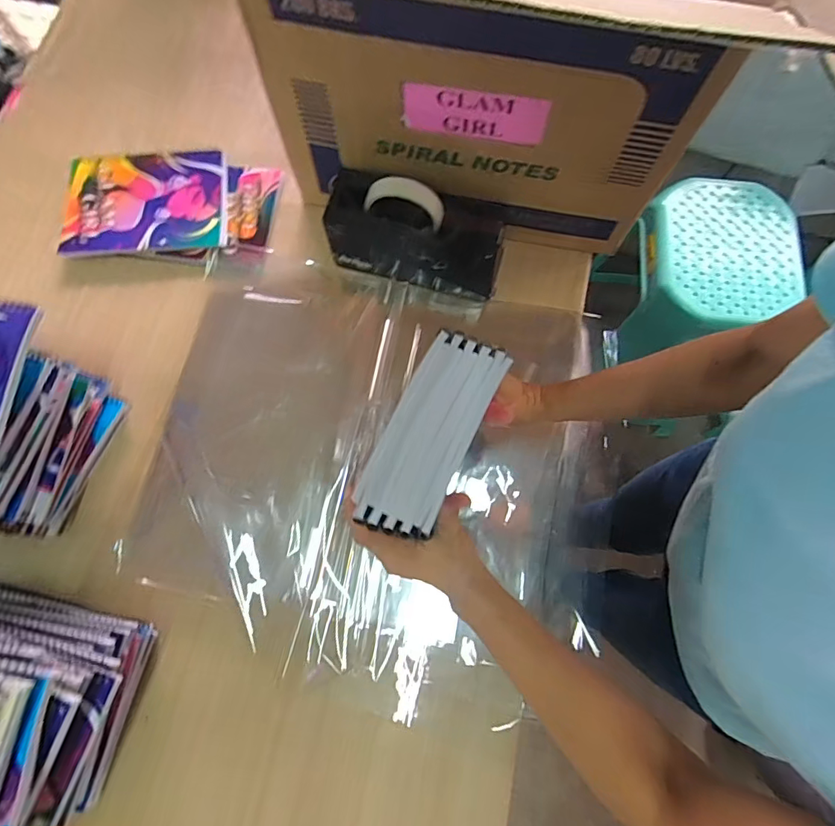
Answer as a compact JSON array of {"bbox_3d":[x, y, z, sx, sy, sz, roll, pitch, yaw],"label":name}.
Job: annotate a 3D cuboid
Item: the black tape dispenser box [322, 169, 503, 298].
[{"bbox_3d":[0.002,-0.211,0.546,0.196,0.111,0.088,11,76,2],"label":"black tape dispenser box"}]

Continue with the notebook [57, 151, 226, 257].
[{"bbox_3d":[-0.343,-0.268,0.607,0.196,0.010,0.144,-5,76,-2],"label":"notebook"}]

